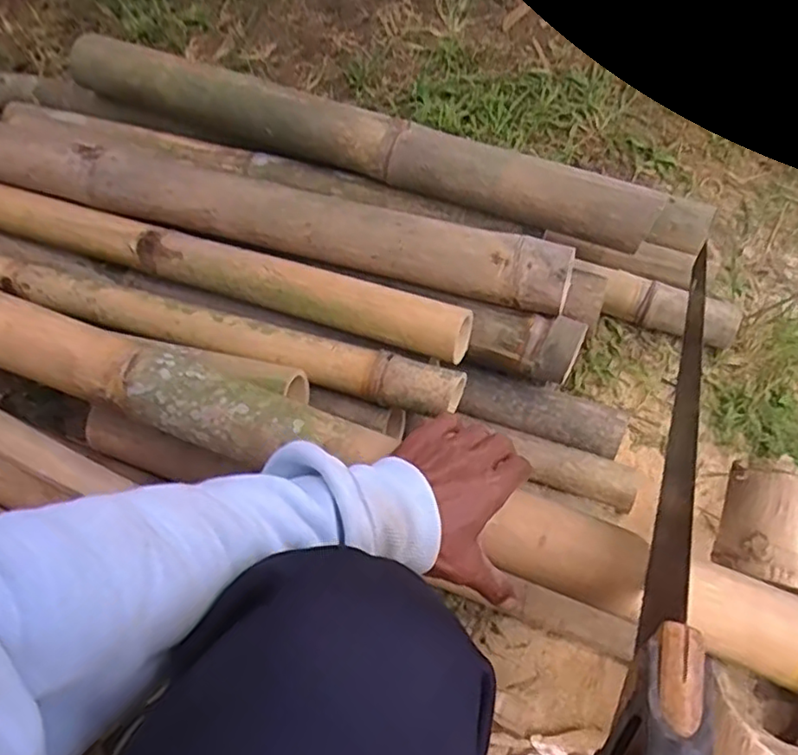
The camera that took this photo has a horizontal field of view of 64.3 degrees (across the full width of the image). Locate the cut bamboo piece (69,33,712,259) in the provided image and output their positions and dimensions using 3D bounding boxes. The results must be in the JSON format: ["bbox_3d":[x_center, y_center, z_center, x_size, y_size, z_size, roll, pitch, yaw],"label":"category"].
[{"bbox_3d":[-0.053,-0.257,0.675,0.701,0.066,0.066,20,65,12],"label":"cut bamboo piece"}]

